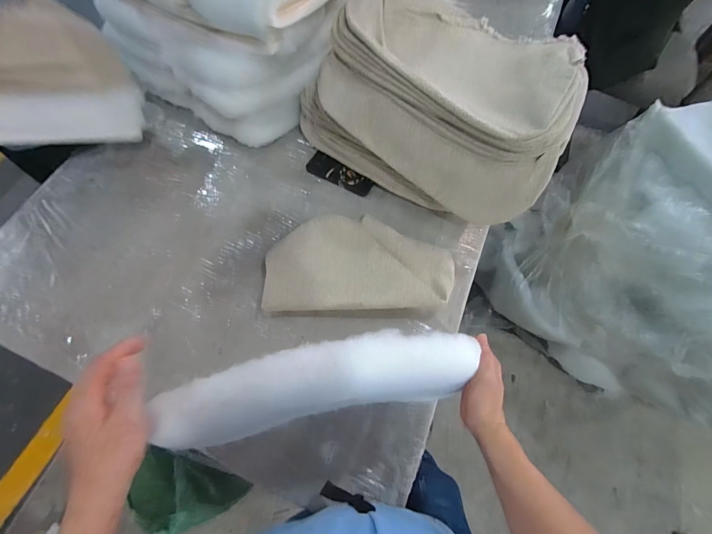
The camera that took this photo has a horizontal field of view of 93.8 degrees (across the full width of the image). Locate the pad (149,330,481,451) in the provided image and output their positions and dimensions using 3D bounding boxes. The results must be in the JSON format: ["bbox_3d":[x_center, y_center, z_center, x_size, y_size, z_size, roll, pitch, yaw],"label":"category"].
[{"bbox_3d":[-0.041,0.144,0.422,0.403,0.044,0.090,-10,68,-7],"label":"pad"}]

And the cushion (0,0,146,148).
[{"bbox_3d":[-0.647,-0.327,0.574,0.124,0.227,0.468,44,40,16],"label":"cushion"}]

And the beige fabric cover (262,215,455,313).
[{"bbox_3d":[0.006,-0.013,0.690,0.378,0.031,0.201,0,67,0],"label":"beige fabric cover"}]

